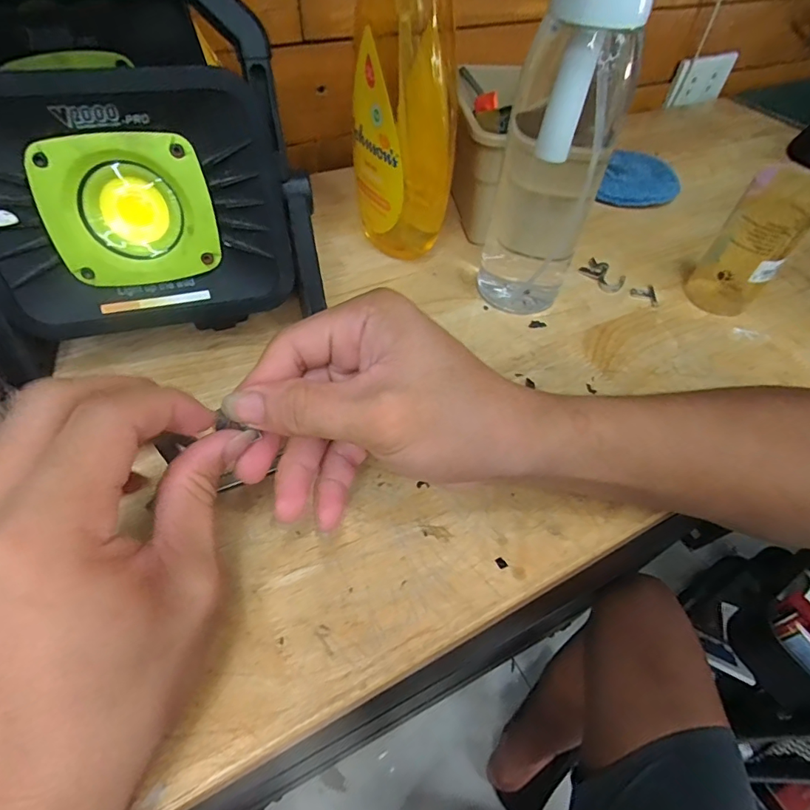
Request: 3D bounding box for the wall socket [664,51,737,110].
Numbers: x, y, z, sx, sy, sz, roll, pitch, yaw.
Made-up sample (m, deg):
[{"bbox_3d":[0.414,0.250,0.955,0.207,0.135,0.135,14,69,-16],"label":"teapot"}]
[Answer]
[{"bbox_3d":[0.467,-0.513,0.731,0.107,0.066,0.022,-13,58,-12],"label":"wall socket"}]

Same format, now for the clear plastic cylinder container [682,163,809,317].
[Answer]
[{"bbox_3d":[0.270,-0.125,0.359,0.052,0.104,0.055,33,57,21],"label":"clear plastic cylinder container"}]

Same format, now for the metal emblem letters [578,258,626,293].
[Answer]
[{"bbox_3d":[0.175,-0.115,0.406,0.032,0.004,0.043,-30,59,-24],"label":"metal emblem letters"}]

